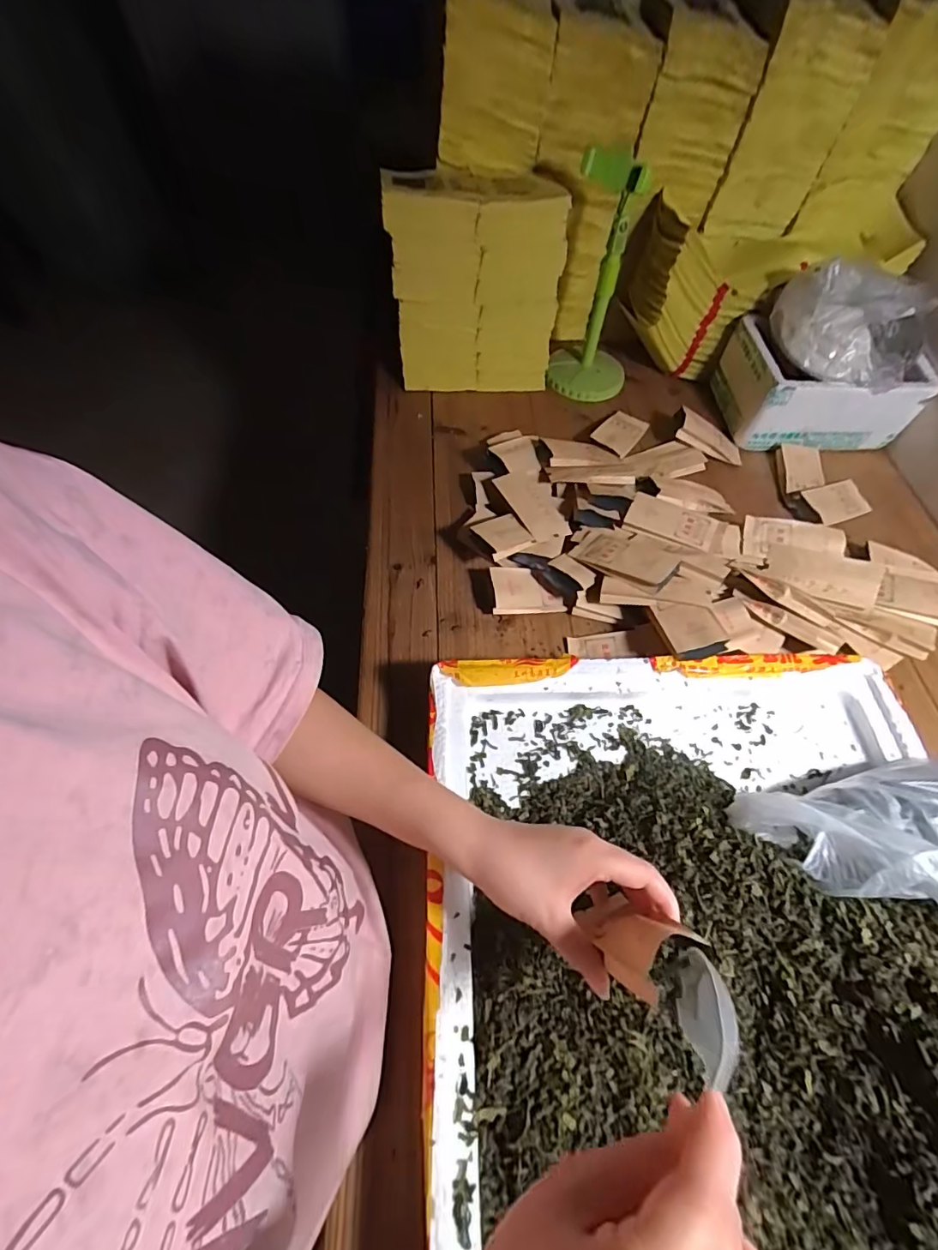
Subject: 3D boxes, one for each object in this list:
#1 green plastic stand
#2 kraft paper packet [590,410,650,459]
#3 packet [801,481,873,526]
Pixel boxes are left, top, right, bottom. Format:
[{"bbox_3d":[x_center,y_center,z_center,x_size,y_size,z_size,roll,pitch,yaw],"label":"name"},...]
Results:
[{"bbox_3d":[0.188,-0.474,0.723,0.113,0.250,0.115,9,60,5],"label":"green plastic stand"},{"bbox_3d":[0.222,-0.282,0.751,0.054,0.011,0.101,37,56,7],"label":"kraft paper packet"},{"bbox_3d":[0.496,-0.165,0.696,0.102,0.009,0.056,-20,81,-20],"label":"packet"}]

